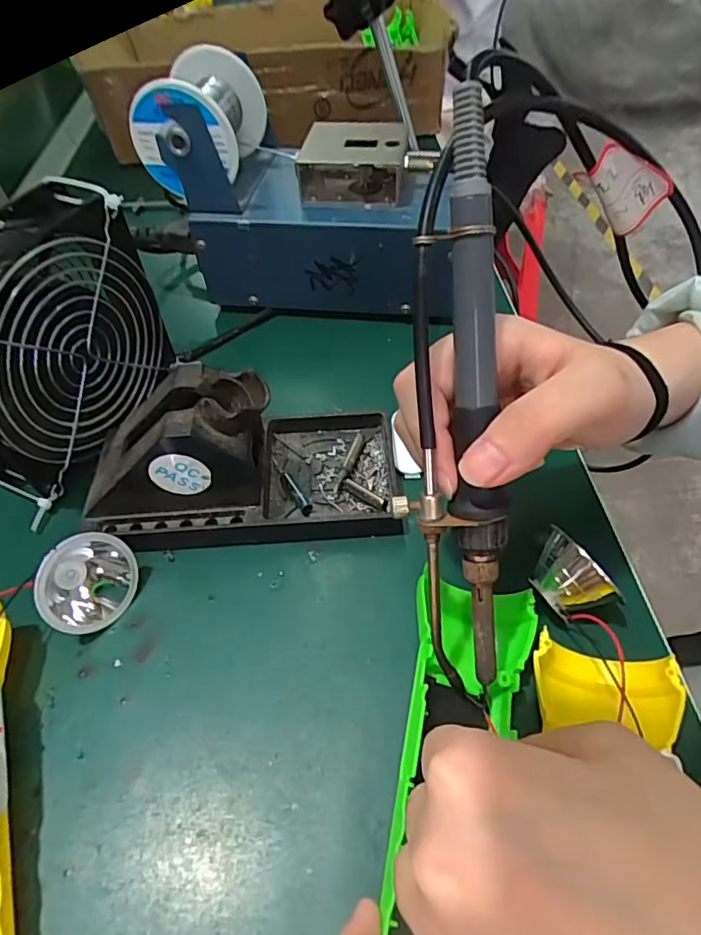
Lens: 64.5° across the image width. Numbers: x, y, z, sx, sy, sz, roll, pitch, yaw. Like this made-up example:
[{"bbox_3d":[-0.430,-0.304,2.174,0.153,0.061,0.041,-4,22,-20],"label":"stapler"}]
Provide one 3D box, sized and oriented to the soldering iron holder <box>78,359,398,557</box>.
[{"bbox_3d":[-0.055,-0.010,0.279,0.156,0.070,0.074,-4,51,0],"label":"soldering iron holder"}]

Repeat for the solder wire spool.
[{"bbox_3d":[-0.093,-0.219,0.349,0.064,0.057,0.070,-1,51,2],"label":"solder wire spool"}]

